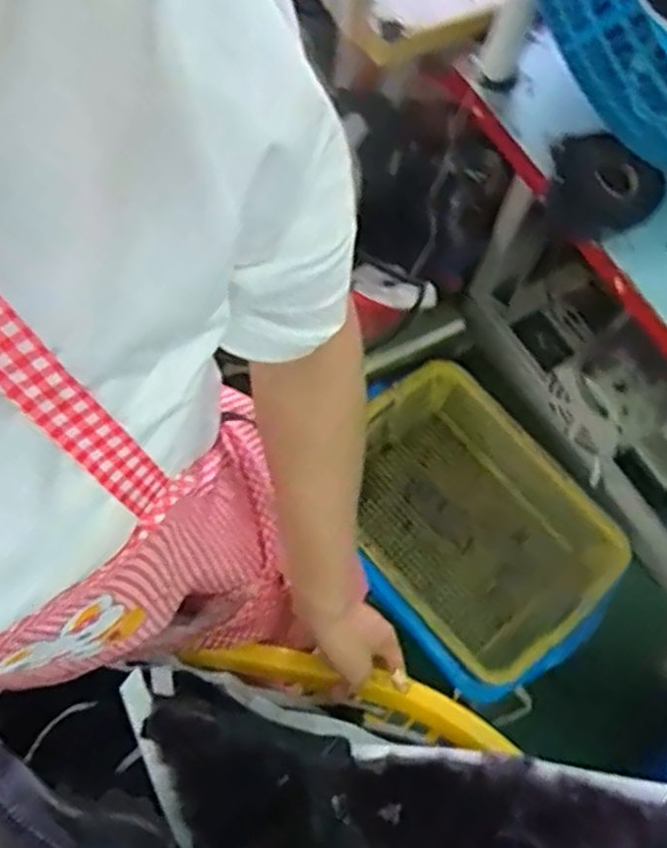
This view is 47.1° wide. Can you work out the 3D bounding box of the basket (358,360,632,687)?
[{"bbox_3d":[0.226,0.163,1.360,0.361,0.128,0.507,-41,73,-14],"label":"basket"}]

